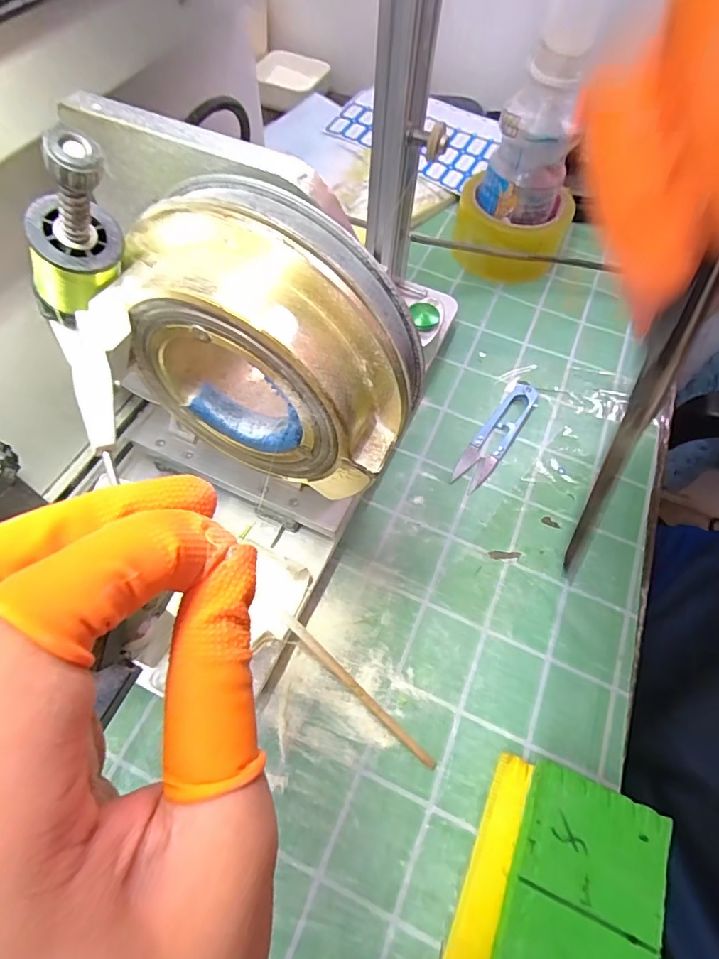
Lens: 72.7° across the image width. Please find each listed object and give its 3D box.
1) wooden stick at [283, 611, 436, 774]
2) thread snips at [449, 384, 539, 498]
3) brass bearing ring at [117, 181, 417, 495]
[{"bbox_3d":[-0.002,0.113,0.263,0.109,0.011,0.007,44,68,4],"label":"wooden stick"},{"bbox_3d":[0.103,-0.035,0.359,0.023,0.008,0.107,35,66,15],"label":"thread snips"},{"bbox_3d":[-0.032,-0.046,0.180,0.104,0.093,0.048,25,62,11],"label":"brass bearing ring"}]

